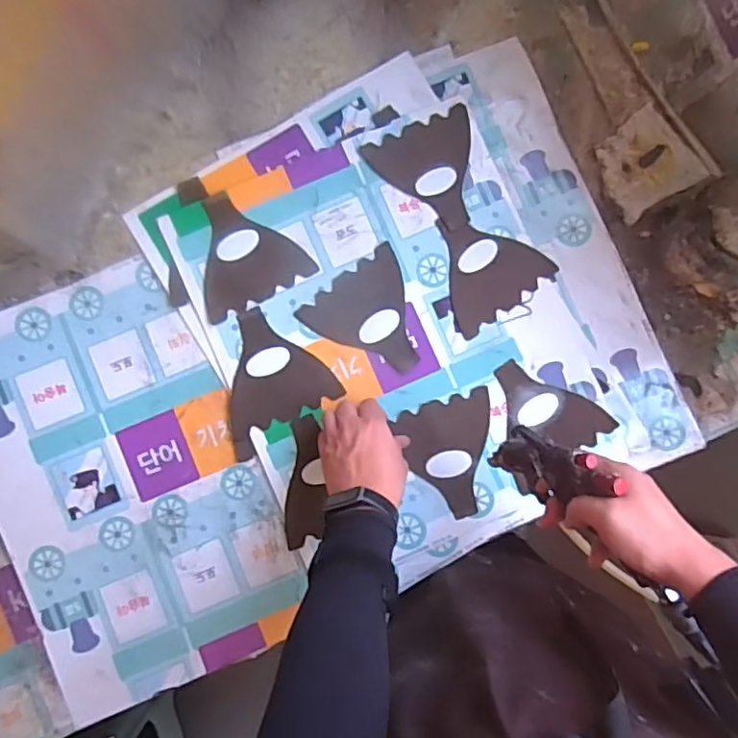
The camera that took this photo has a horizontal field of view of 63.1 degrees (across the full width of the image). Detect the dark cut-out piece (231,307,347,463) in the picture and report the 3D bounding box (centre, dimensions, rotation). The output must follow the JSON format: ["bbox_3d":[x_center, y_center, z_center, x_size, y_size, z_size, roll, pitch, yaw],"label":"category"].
[{"bbox_3d":[-0.120,0.009,0.658,0.128,0.006,0.130,-35,86,-1],"label":"dark cut-out piece"}]

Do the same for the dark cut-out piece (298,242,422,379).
[{"bbox_3d":[0.005,-0.051,0.659,0.121,0.008,0.127,-36,84,1],"label":"dark cut-out piece"}]

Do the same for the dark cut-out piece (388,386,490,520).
[{"bbox_3d":[0.093,0.094,0.651,0.102,0.005,0.125,-16,83,1],"label":"dark cut-out piece"}]

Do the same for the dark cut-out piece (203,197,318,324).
[{"bbox_3d":[-0.143,-0.131,0.661,0.122,0.004,0.121,-28,86,-1],"label":"dark cut-out piece"}]

